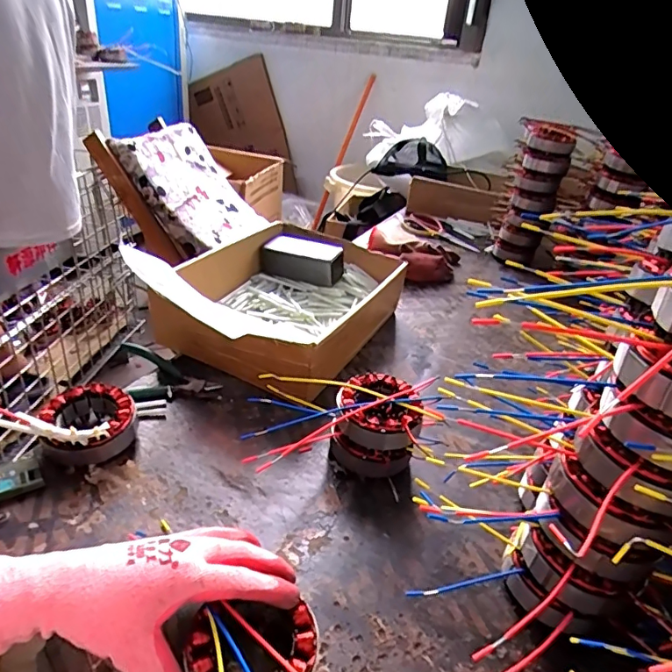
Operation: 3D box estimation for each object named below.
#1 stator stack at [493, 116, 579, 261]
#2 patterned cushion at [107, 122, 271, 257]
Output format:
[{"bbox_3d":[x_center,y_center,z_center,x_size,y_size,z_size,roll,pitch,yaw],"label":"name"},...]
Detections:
[{"bbox_3d":[0.411,-0.297,1.040,0.099,0.266,0.096,10,32,6],"label":"stator stack"},{"bbox_3d":[-0.391,-0.418,1.388,0.066,0.369,0.369,-26,16,30],"label":"patterned cushion"}]

